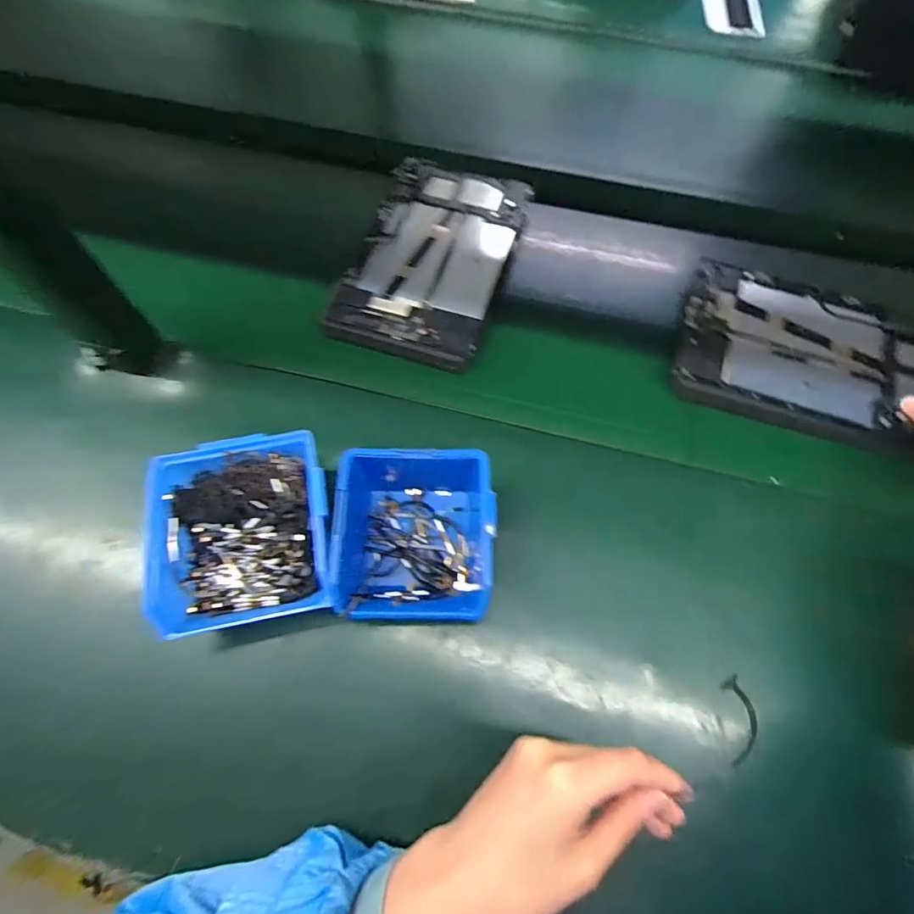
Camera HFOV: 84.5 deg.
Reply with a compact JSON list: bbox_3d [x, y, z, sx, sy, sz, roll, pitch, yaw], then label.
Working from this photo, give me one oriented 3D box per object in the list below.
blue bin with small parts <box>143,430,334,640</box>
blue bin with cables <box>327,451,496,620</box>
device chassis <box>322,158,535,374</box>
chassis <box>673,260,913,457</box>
[{"bbox_3d":[-0.165,0.057,0.398,0.138,0.056,0.143,-9,66,-3],"label":"blue bin with small parts"},{"bbox_3d":[-0.031,0.058,0.403,0.120,0.064,0.138,0,66,1],"label":"blue bin with cables"},{"bbox_3d":[-0.025,-0.215,0.547,0.160,0.025,0.257,17,67,8],"label":"device chassis"},{"bbox_3d":[0.342,-0.099,0.482,0.248,0.016,0.166,18,67,9],"label":"chassis"}]

